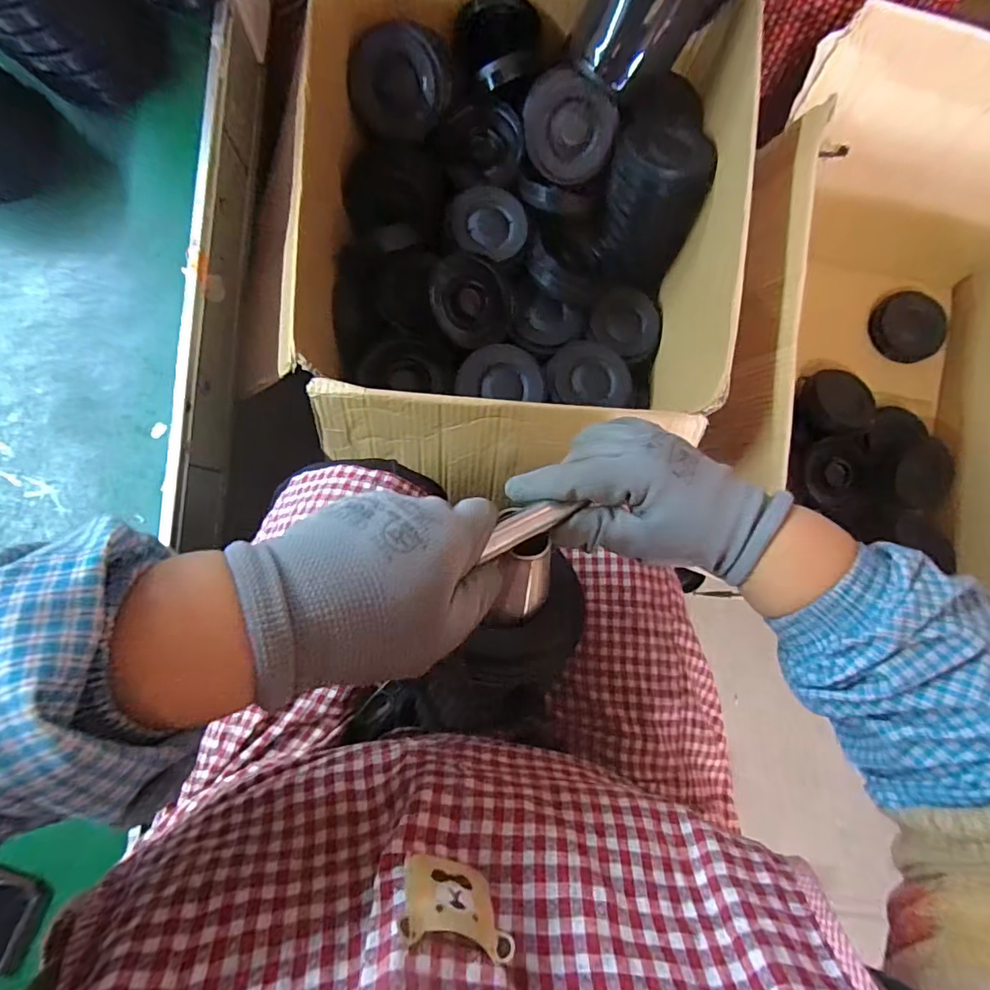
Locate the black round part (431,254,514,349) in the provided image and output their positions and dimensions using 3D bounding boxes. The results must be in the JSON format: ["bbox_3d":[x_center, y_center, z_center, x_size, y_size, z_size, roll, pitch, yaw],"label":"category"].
[{"bbox_3d":[-0.033,-0.269,0.710,0.111,0.016,0.119,-28,103,-9],"label":"black round part"}]

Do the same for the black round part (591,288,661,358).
[{"bbox_3d":[0.200,-0.260,0.776,0.109,0.037,0.106,38,84,0],"label":"black round part"}]

